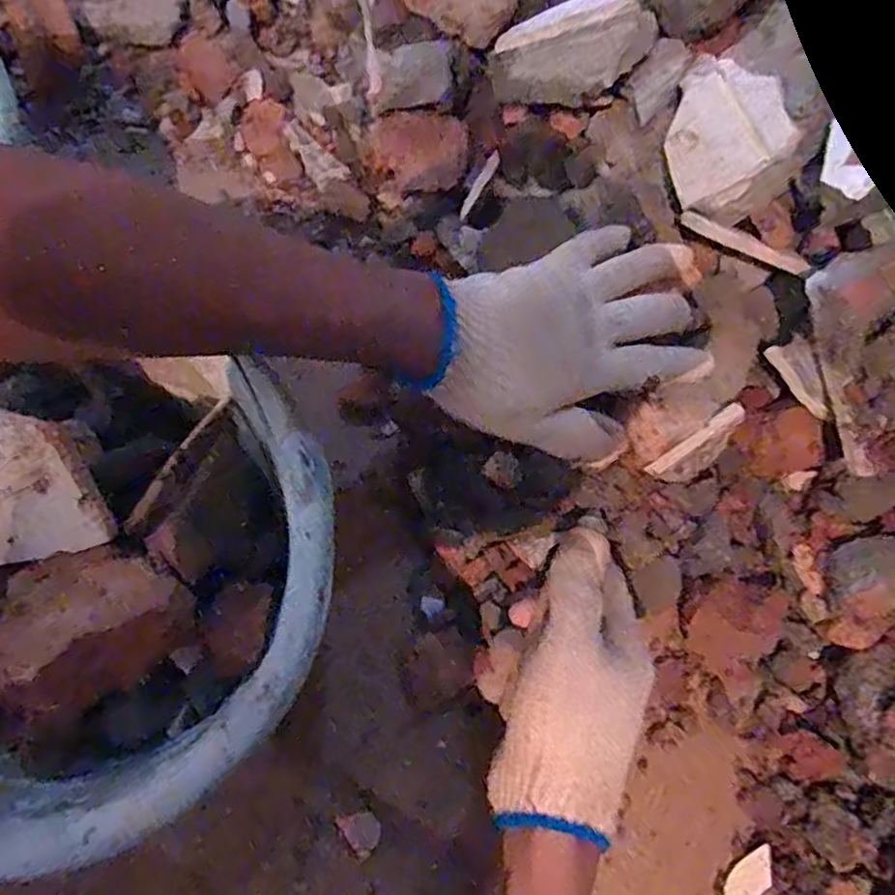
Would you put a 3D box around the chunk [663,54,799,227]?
[{"bbox_3d":[0.166,-0.183,0.382,0.029,0.074,0.079,-9,69,-29],"label":"chunk"}]

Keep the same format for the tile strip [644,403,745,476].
[{"bbox_3d":[0.160,-0.004,0.421,0.070,0.008,0.011,-37,80,9],"label":"tile strip"}]

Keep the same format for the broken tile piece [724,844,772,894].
[{"bbox_3d":[0.194,0.275,0.415,0.041,0.004,0.020,-48,54,0],"label":"broken tile piece"}]

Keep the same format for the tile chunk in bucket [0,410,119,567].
[{"bbox_3d":[-0.227,0.020,0.346,0.091,0.010,0.084,-9,109,21],"label":"tile chunk in bucket"}]

